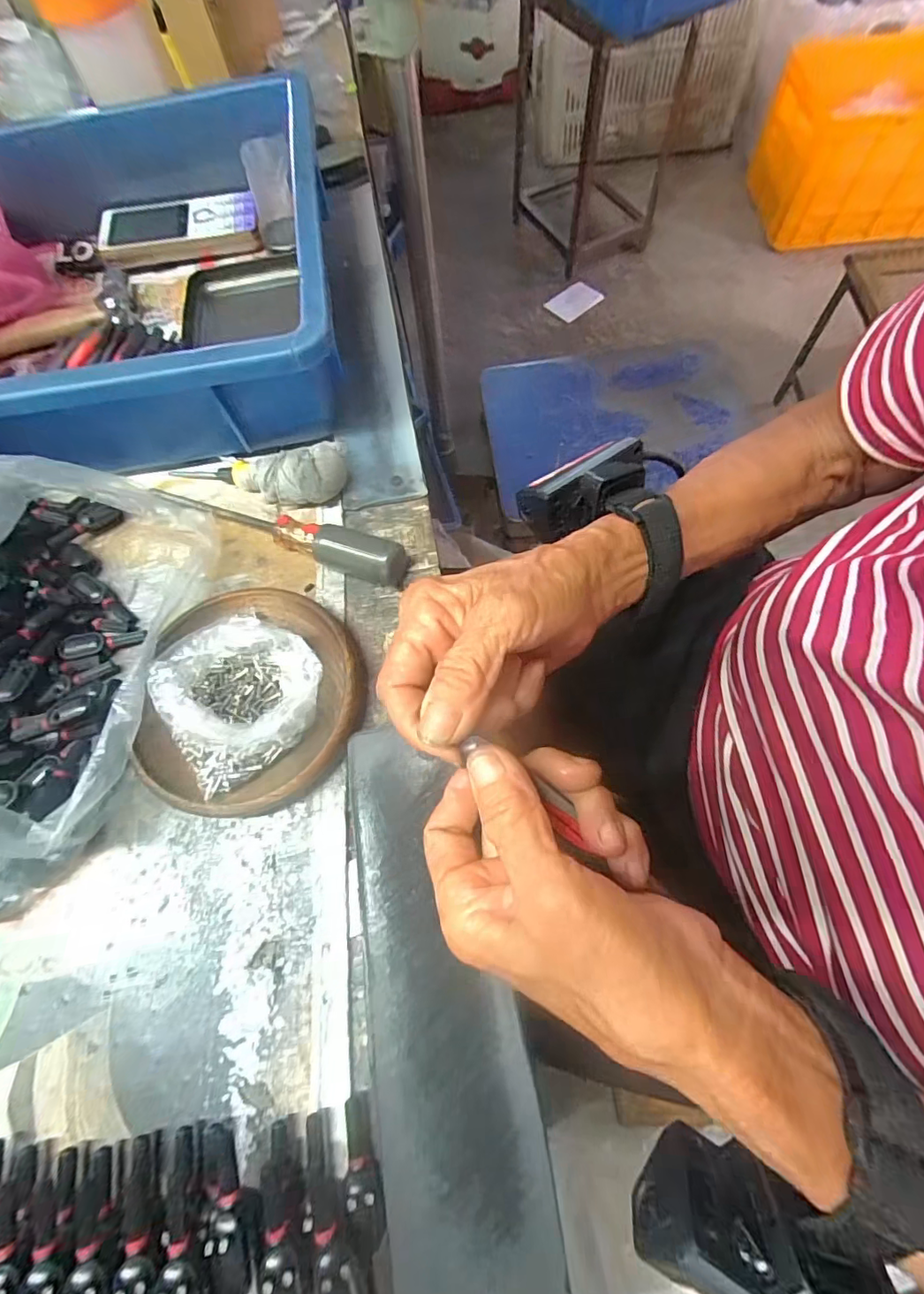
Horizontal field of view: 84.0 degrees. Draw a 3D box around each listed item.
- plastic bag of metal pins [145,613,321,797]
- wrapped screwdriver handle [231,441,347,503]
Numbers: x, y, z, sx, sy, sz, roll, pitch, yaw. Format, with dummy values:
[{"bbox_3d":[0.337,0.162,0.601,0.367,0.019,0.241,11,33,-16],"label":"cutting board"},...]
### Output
[{"bbox_3d":[-0.109,0.018,0.250,0.071,0.029,0.078,-35,69,-10],"label":"plastic bag of metal pins"},{"bbox_3d":[-0.106,-0.103,0.306,0.072,0.025,0.031,1,66,15],"label":"wrapped screwdriver handle"}]

